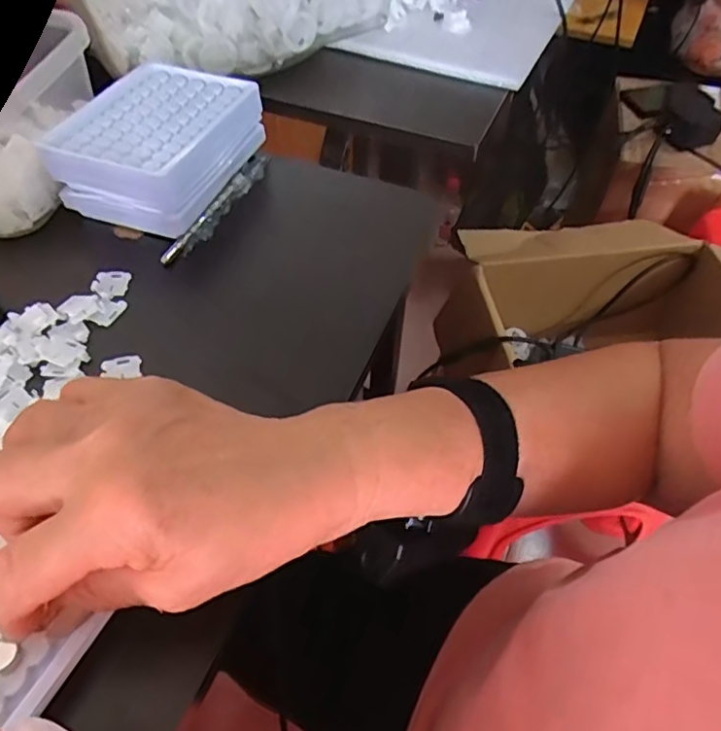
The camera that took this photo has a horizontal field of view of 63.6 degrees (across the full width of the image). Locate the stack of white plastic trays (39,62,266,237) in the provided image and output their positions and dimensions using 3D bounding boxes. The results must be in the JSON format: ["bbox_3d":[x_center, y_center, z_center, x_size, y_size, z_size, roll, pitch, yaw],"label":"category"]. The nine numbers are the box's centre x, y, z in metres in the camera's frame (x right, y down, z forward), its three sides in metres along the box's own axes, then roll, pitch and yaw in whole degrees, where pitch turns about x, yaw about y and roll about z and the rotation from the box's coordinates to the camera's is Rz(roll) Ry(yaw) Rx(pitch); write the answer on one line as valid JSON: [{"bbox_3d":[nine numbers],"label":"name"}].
[{"bbox_3d":[-0.145,-0.160,0.423,0.104,0.049,0.131,17,53,11],"label":"stack of white plastic trays"}]

